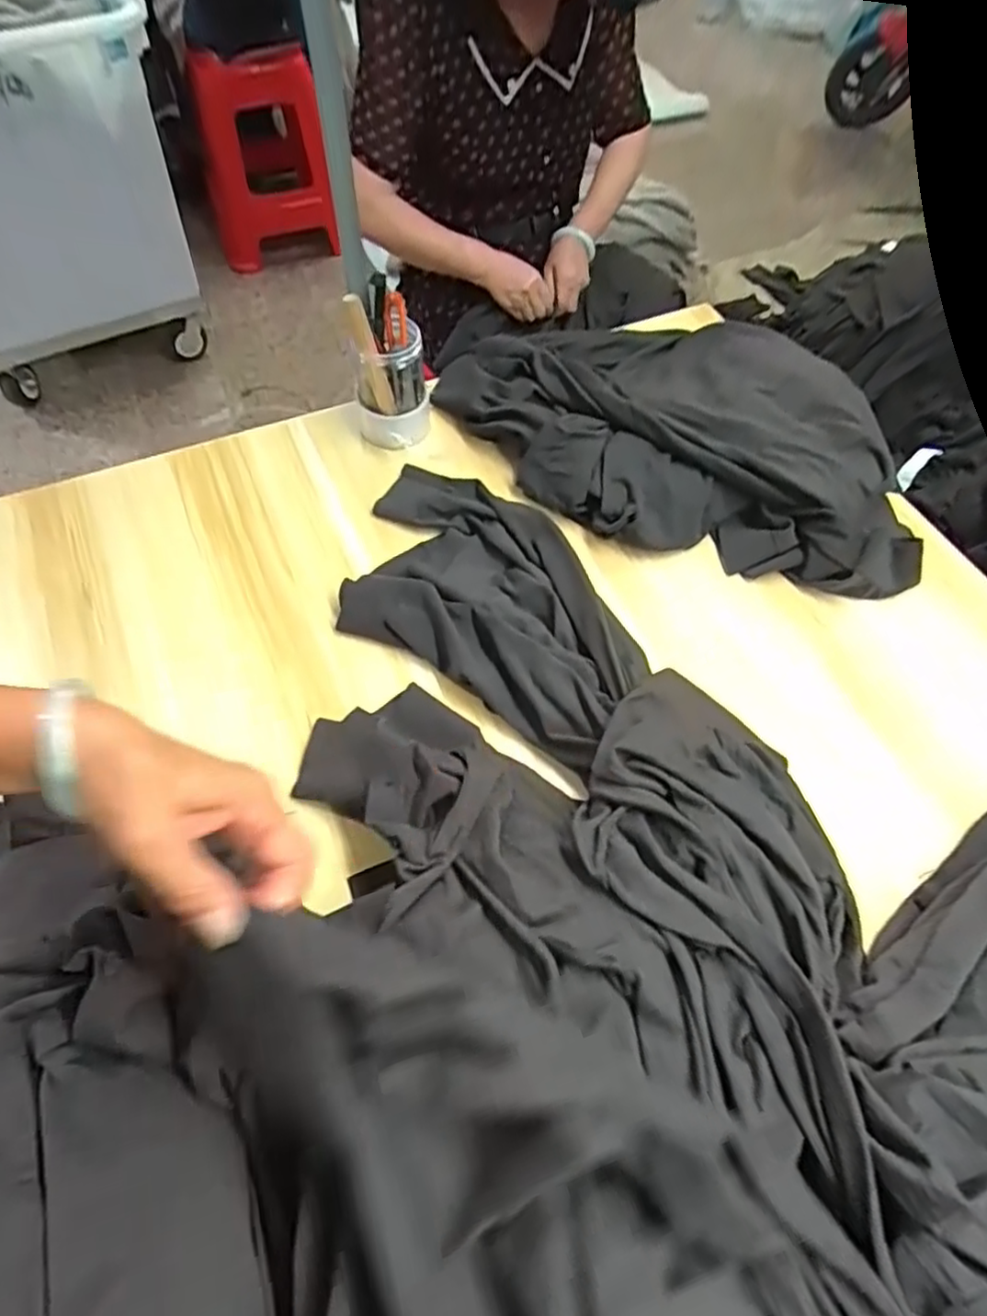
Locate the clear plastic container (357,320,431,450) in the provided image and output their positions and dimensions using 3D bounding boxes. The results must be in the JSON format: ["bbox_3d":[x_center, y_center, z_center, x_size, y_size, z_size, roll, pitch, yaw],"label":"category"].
[{"bbox_3d":[-0.111,-0.290,0.729,0.078,0.098,0.066,-7,60,-5],"label":"clear plastic container"}]

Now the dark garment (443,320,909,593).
[{"bbox_3d":[0.205,-0.264,0.755,0.552,0.082,0.312,18,61,9],"label":"dark garment"}]

